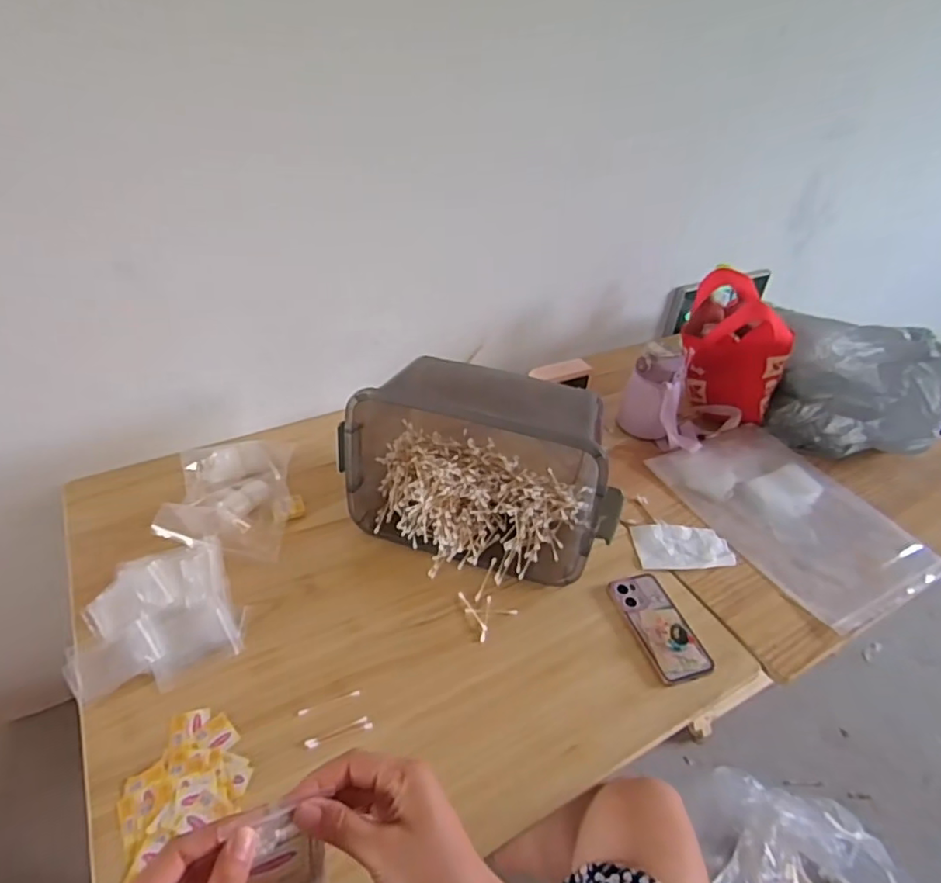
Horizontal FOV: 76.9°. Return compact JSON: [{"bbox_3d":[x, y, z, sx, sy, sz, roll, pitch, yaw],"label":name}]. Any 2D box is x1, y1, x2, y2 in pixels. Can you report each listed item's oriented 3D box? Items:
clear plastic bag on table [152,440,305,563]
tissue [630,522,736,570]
[{"bbox_3d":[-0.379,0.078,0.950,0.209,0.037,0.232,3,41,-4],"label":"clear plastic bag on table"},{"bbox_3d":[0.340,0.165,0.950,0.148,0.021,0.090,4,41,-2],"label":"tissue"}]

